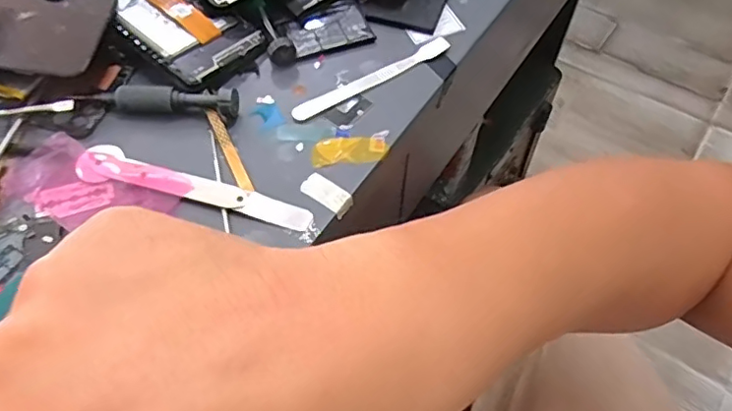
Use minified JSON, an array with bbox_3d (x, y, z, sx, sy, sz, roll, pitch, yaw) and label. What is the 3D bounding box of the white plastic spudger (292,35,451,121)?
[{"bbox_3d":[0.005,-0.085,0.386,0.118,0.005,0.014,-30,61,-19],"label":"white plastic spudger"}]

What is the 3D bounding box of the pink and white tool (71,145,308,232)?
[{"bbox_3d":[-0.099,-0.011,0.336,0.141,0.005,0.023,13,57,8],"label":"pink and white tool"}]

